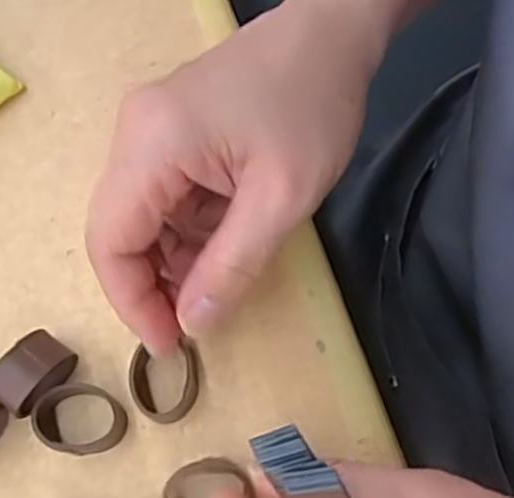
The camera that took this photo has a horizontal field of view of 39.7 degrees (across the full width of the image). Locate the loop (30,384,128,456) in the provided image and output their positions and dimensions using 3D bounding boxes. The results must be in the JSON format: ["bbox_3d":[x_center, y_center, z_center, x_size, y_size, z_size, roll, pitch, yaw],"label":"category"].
[{"bbox_3d":[-0.068,0.065,0.271,0.033,0.019,0.025,11,69,2],"label":"loop"}]

